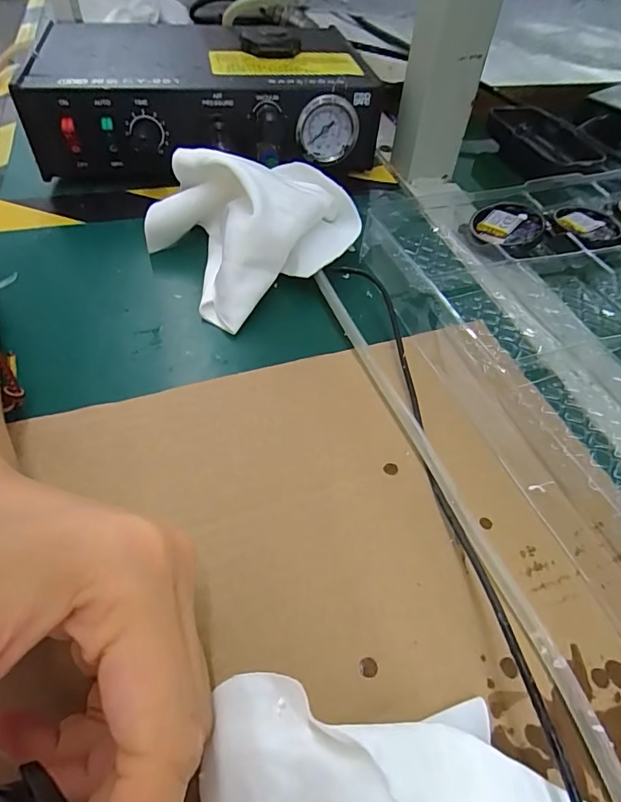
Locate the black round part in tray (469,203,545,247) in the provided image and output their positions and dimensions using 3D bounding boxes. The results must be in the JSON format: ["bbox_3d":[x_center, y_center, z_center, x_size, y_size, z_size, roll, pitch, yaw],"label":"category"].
[{"bbox_3d":[0.127,-0.115,0.304,0.043,0.012,0.039,13,52,6],"label":"black round part in tray"}]

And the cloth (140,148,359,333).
[{"bbox_3d":[-0.036,-0.113,0.272,0.114,0.055,0.112,-32,60,-26],"label":"cloth"}]

